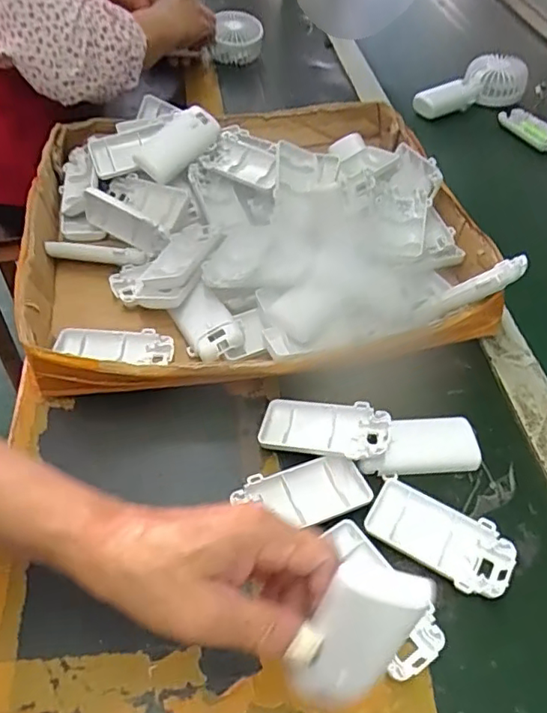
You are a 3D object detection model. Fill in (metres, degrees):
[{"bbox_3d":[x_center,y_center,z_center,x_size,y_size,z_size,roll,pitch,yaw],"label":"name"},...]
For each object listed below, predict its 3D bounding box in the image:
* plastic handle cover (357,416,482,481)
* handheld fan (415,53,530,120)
[{"bbox_3d":[0.111,0.069,0.435,0.095,0.021,0.042,-8,50,-8],"label":"plastic handle cover"},{"bbox_3d":[0.282,-0.397,0.828,0.167,0.044,0.086,-15,51,-14],"label":"handheld fan"}]

